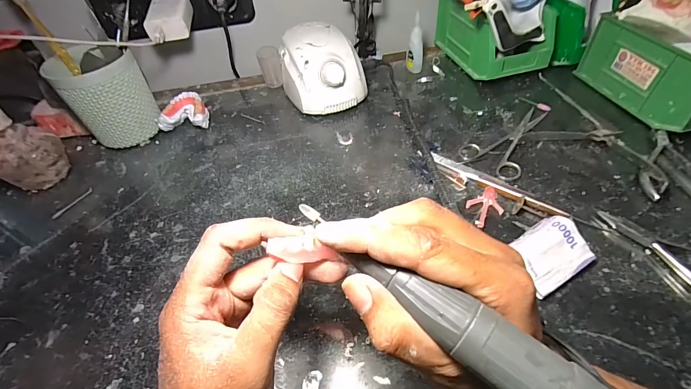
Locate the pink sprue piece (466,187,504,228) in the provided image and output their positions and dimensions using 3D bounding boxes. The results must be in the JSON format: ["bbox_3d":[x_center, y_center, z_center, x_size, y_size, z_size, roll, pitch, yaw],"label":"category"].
[{"bbox_3d":[0.143,0.013,0.349,0.046,0.009,0.031,-30,52,-20],"label":"pink sprue piece"}]

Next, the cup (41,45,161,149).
[{"bbox_3d":[-0.302,-0.123,0.440,0.091,0.112,0.083,-33,53,-22],"label":"cup"}]

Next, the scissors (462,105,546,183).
[{"bbox_3d":[0.207,-0.067,0.415,0.135,0.006,0.072,-34,54,-23],"label":"scissors"}]

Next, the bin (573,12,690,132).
[{"bbox_3d":[0.406,-0.160,0.427,0.094,0.083,0.168,-14,49,-7],"label":"bin"}]

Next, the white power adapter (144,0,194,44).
[{"bbox_3d":[-0.241,-0.242,0.464,0.056,0.034,0.089,-13,48,-6],"label":"white power adapter"}]

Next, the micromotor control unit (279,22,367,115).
[{"bbox_3d":[-0.038,-0.181,0.488,0.102,0.082,0.132,-22,50,-14],"label":"micromotor control unit"}]

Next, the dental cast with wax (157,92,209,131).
[{"bbox_3d":[-0.223,-0.113,0.478,0.060,0.034,0.052,-5,48,0],"label":"dental cast with wax"}]

